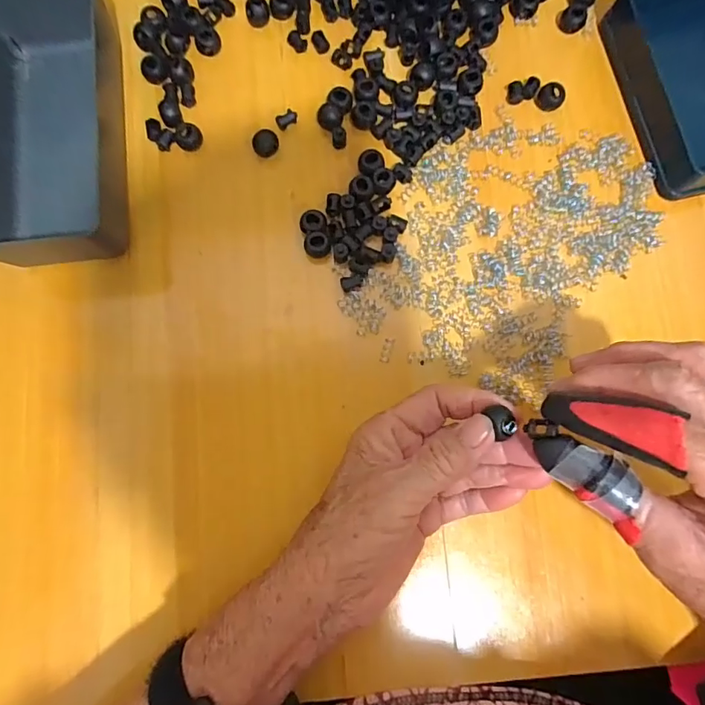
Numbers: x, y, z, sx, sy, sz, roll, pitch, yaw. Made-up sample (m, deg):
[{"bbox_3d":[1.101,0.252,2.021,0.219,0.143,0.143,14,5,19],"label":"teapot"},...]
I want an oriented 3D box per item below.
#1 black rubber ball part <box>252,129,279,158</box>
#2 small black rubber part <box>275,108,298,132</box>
[{"bbox_3d":[-0.060,-0.144,0.325,0.017,0.015,0.013,-8,80,-1],"label":"black rubber ball part"},{"bbox_3d":[-0.046,-0.163,0.331,0.015,0.007,0.008,-34,82,-5],"label":"small black rubber part"}]

